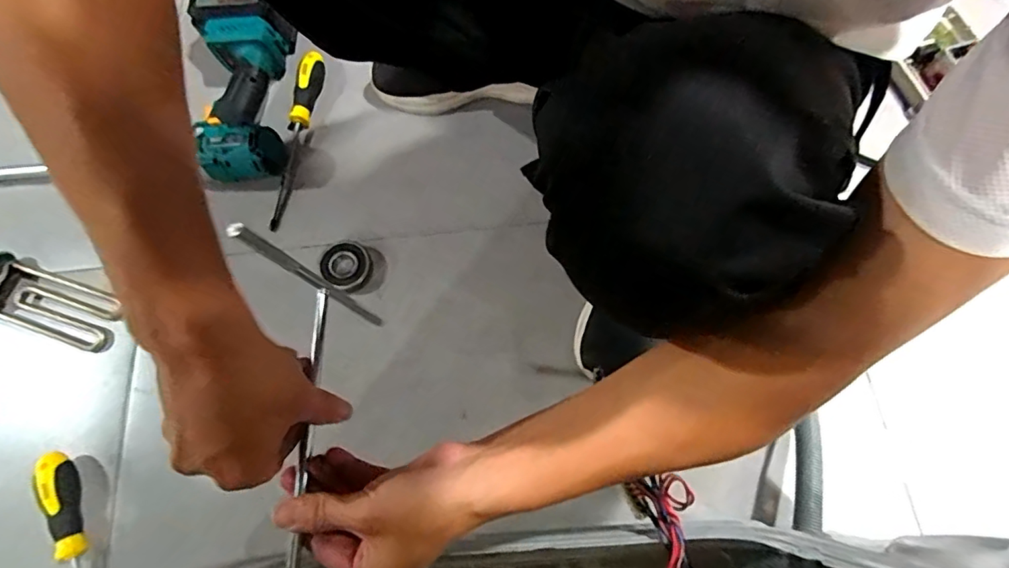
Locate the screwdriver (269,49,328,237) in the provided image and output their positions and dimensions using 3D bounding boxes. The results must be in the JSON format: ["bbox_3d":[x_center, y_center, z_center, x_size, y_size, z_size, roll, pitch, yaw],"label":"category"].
[{"bbox_3d":[-0.270,-0.185,0.643,0.031,0.033,0.242,10,71,4],"label":"screwdriver"}]

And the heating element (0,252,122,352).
[{"bbox_3d":[-0.540,0.018,0.582,0.185,0.020,0.071,19,72,7],"label":"heating element"}]

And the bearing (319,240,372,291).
[{"bbox_3d":[-0.183,-0.021,0.592,0.058,0.018,0.059,0,71,1],"label":"bearing"}]

